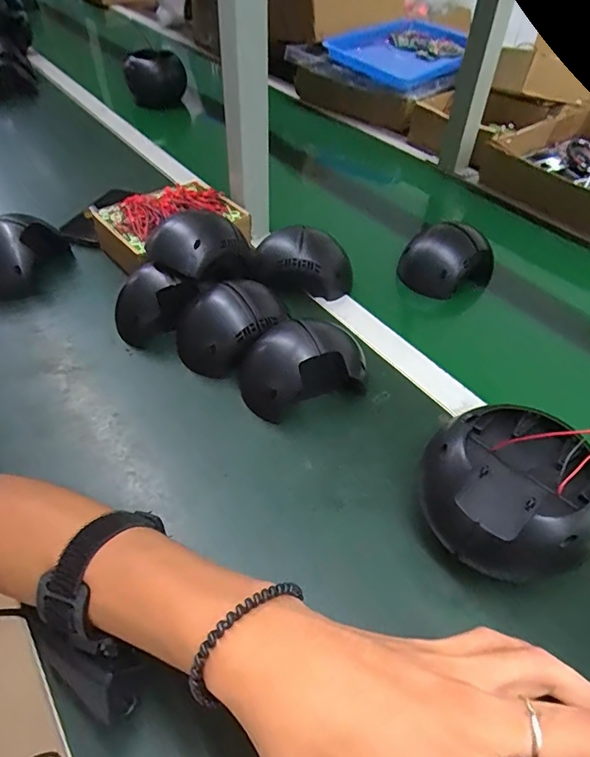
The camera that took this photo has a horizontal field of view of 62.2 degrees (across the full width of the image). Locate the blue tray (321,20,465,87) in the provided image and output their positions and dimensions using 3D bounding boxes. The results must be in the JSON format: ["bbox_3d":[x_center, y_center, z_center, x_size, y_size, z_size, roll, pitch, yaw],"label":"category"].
[{"bbox_3d":[0.246,-0.723,1.079,0.250,0.041,0.344,34,54,26],"label":"blue tray"}]

